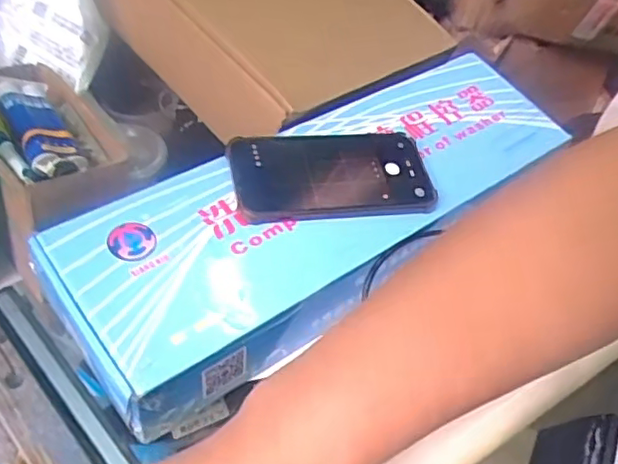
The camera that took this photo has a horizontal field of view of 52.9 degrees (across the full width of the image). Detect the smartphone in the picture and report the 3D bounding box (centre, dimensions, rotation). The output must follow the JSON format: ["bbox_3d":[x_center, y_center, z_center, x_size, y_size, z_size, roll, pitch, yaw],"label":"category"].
[{"bbox_3d":[0.020,-0.047,0.501,0.162,0.009,0.083,-6,58,-14],"label":"smartphone"}]

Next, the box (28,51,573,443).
[{"bbox_3d":[0.025,-0.025,0.532,0.476,0.085,0.152,-27,51,-32],"label":"box"}]

